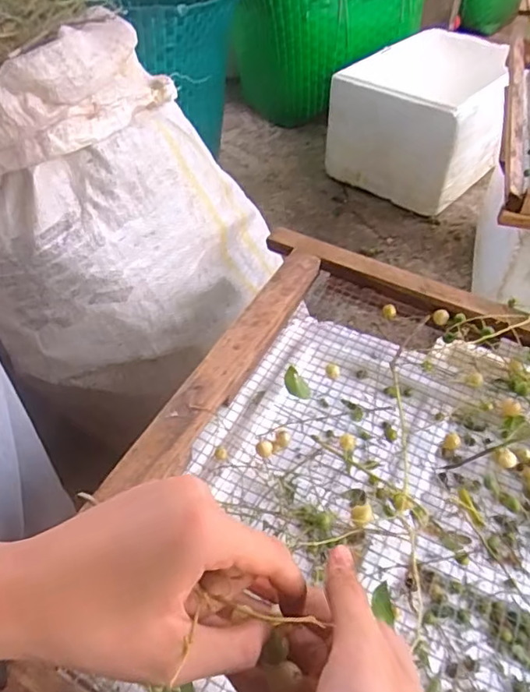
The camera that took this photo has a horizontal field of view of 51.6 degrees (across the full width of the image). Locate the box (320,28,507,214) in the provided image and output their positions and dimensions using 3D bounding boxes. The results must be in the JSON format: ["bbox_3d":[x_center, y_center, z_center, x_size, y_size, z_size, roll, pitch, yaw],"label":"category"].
[{"bbox_3d":[0.394,-0.571,1.406,0.340,0.298,0.351,34,55,27],"label":"box"}]

